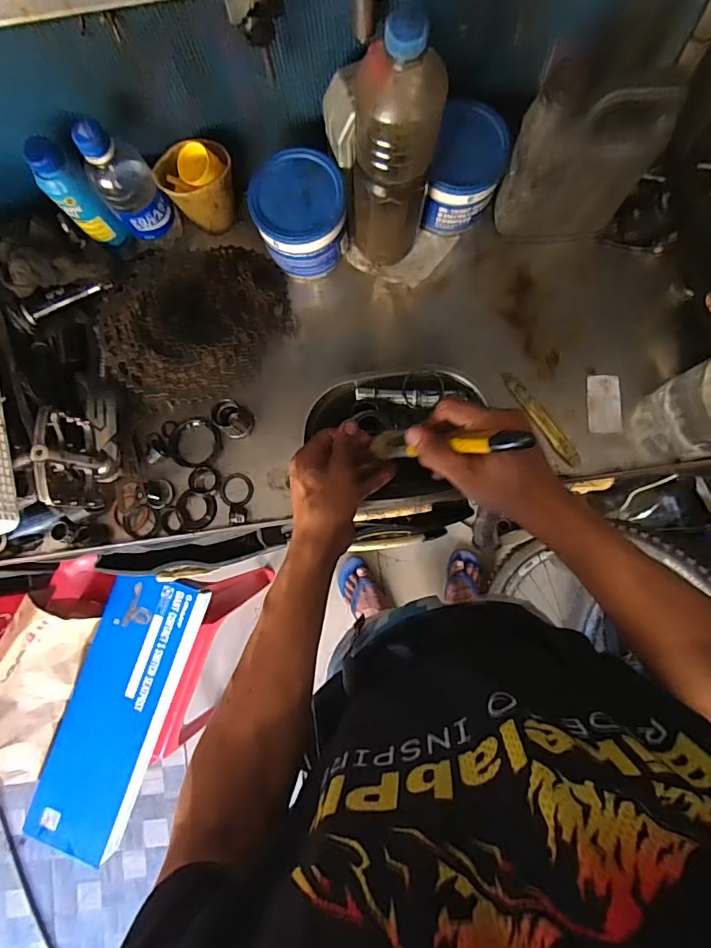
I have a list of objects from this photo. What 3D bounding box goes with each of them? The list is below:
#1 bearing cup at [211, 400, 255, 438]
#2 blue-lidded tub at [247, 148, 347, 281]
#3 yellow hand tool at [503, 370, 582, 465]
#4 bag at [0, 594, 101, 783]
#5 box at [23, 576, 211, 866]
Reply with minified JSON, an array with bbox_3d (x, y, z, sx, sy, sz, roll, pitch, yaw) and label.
[{"bbox_3d":[-0.141,-0.063,0.572,0.038,0.052,0.034,-16,82,2],"label":"bearing cup"},{"bbox_3d":[-0.059,-0.287,0.574,0.097,0.113,0.096,0,83,4],"label":"blue-lidded tub"},{"bbox_3d":[0.213,-0.064,0.578,0.018,0.014,0.131,-33,82,-1],"label":"yellow hand tool"},{"bbox_3d":[-0.591,0.385,0.882,0.113,0.146,0.323,21,85,6],"label":"bag"},{"bbox_3d":[-0.447,0.443,0.933,0.186,0.040,0.511,18,84,6],"label":"box"}]

